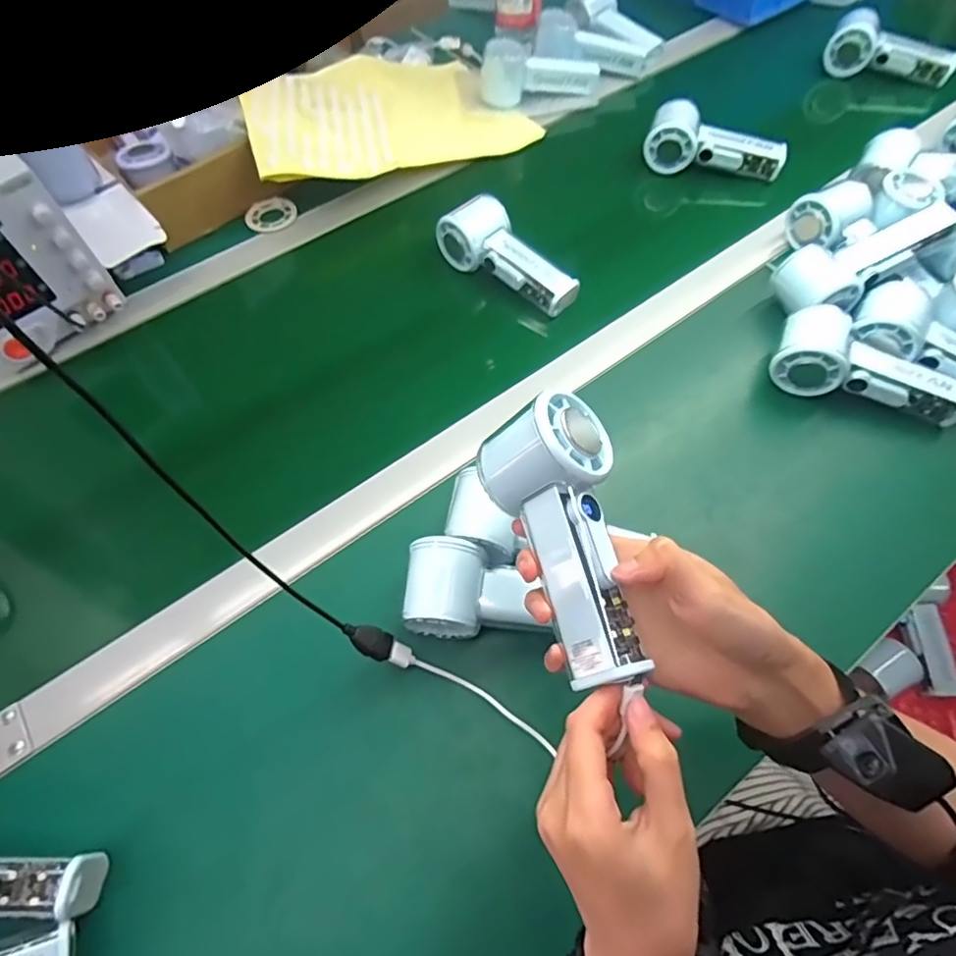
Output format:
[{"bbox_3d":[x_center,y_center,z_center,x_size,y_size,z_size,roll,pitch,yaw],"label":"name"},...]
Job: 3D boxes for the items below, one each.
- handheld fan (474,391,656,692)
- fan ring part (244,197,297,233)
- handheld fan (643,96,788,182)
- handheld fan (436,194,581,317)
[{"bbox_3d":[0.047,0.036,0.307,0.057,0.058,0.160,3,68,-43],"label":"handheld fan"},{"bbox_3d":[-0.234,-0.299,0.649,0.055,0.010,0.044,-32,64,-14],"label":"fan ring part"},{"bbox_3d":[0.273,-0.384,0.654,0.154,0.051,0.056,13,62,9],"label":"handheld fan"},{"bbox_3d":[0.033,-0.218,0.577,0.152,0.054,0.056,39,69,21],"label":"handheld fan"}]

